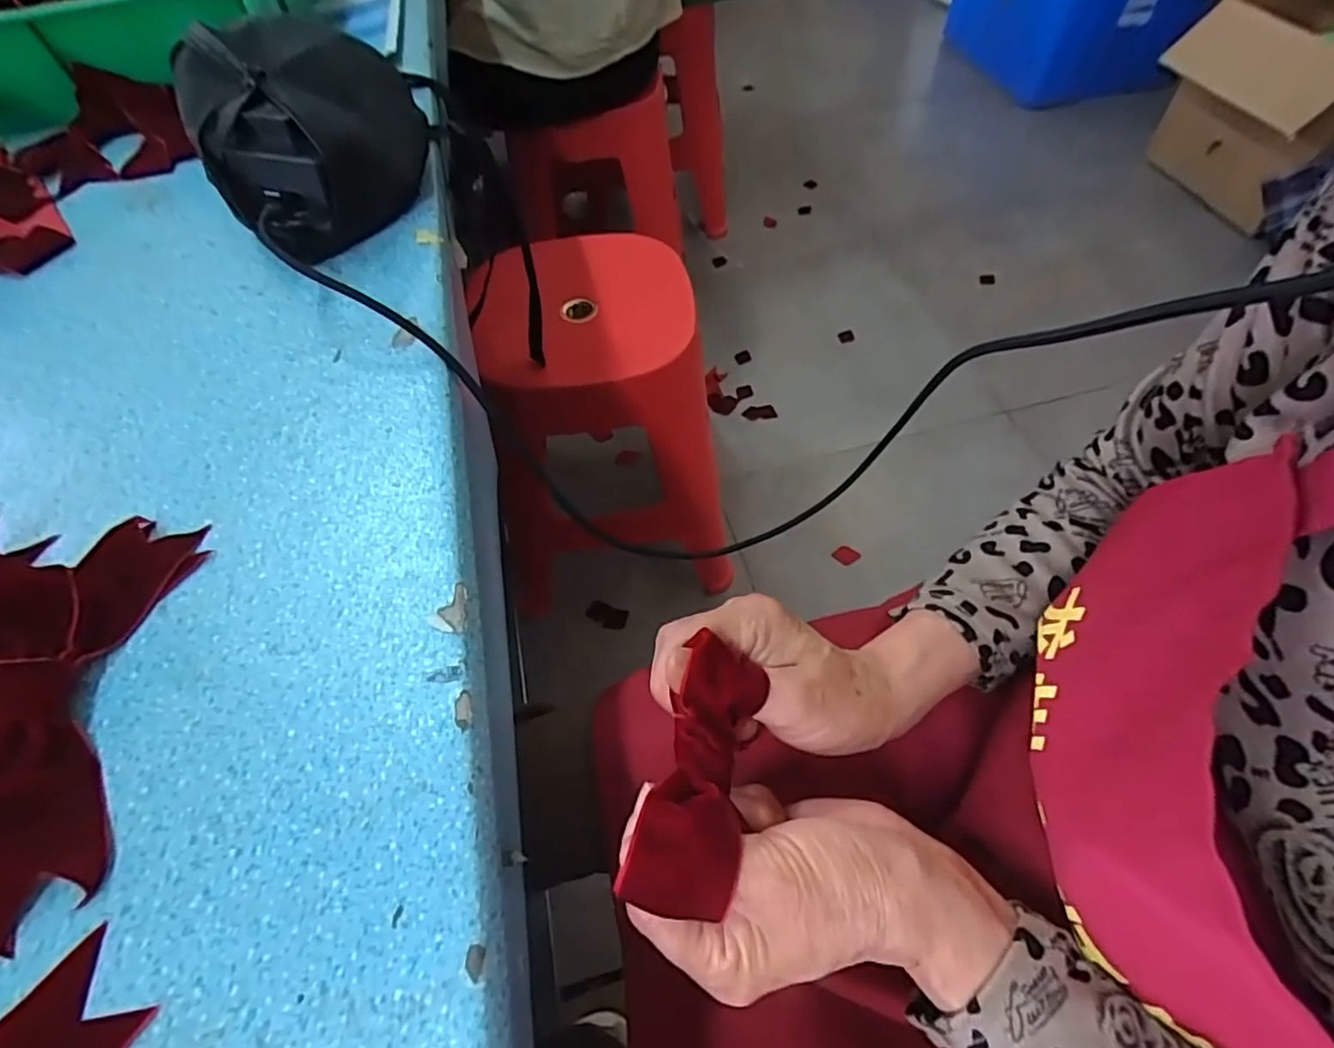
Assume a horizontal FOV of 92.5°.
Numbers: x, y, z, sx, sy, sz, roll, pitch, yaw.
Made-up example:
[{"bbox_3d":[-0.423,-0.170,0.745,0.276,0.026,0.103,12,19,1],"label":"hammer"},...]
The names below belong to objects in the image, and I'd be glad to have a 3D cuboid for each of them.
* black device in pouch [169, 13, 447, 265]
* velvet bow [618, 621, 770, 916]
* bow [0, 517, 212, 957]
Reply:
[{"bbox_3d":[-0.235,-0.274,0.441,0.160,0.082,0.181,-27,59,-15],"label":"black device in pouch"},{"bbox_3d":[0.012,0.091,0.236,0.035,0.026,0.091,11,67,10],"label":"velvet bow"},{"bbox_3d":[-0.245,0.067,0.247,0.072,0.034,0.166,-10,57,-4],"label":"bow"}]

